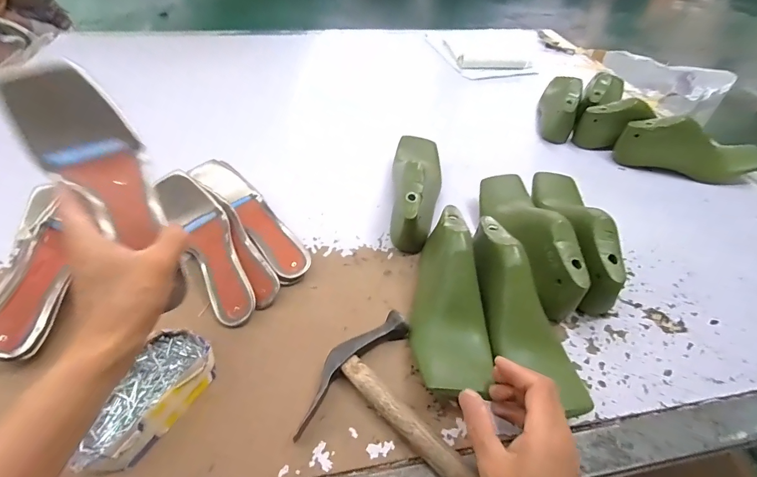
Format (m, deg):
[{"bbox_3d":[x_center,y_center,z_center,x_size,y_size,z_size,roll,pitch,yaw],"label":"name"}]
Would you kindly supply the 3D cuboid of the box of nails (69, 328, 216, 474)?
[{"bbox_3d":[-0.218,0.149,0.353,0.071,0.027,0.131,20,48,15],"label":"box of nails"}]

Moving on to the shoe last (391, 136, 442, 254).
[{"bbox_3d":[0.057,-0.092,0.561,0.077,0.095,0.243,9,46,5],"label":"shoe last"}]

